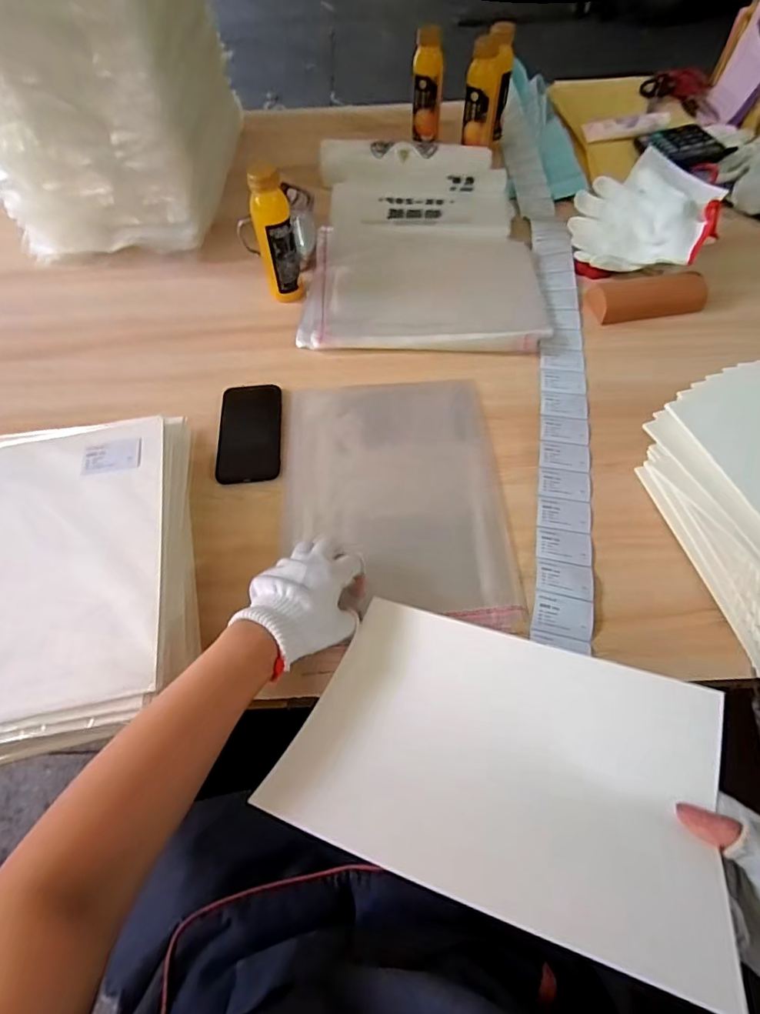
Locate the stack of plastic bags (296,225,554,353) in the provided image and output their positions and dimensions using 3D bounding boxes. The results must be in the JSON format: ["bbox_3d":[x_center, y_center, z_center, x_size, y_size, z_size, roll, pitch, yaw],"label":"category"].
[{"bbox_3d":[0.068,-0.334,0.759,0.346,0.026,0.253,3,64,2],"label":"stack of plastic bags"}]

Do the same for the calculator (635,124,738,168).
[{"bbox_3d":[0.529,-0.631,0.873,0.097,0.015,0.141,-24,57,-11],"label":"calculator"}]

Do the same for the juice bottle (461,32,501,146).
[{"bbox_3d":[0.176,-0.706,0.877,0.057,0.148,0.058,10,63,5],"label":"juice bottle"}]

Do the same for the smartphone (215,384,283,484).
[{"bbox_3d":[-0.166,-0.097,0.646,0.077,0.005,0.147,-1,65,-5],"label":"smartphone"}]

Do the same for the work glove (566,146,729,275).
[{"bbox_3d":[0.386,-0.428,0.743,0.190,0.030,0.154,20,99,29],"label":"work glove"}]

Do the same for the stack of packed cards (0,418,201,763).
[{"bbox_3d":[-0.321,0.061,0.491,0.254,0.083,0.338,-9,60,-4],"label":"stack of packed cards"}]

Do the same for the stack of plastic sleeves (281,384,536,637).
[{"bbox_3d":[0.015,-0.017,0.585,0.248,0.014,0.319,-3,64,-2],"label":"stack of plastic sleeves"}]

